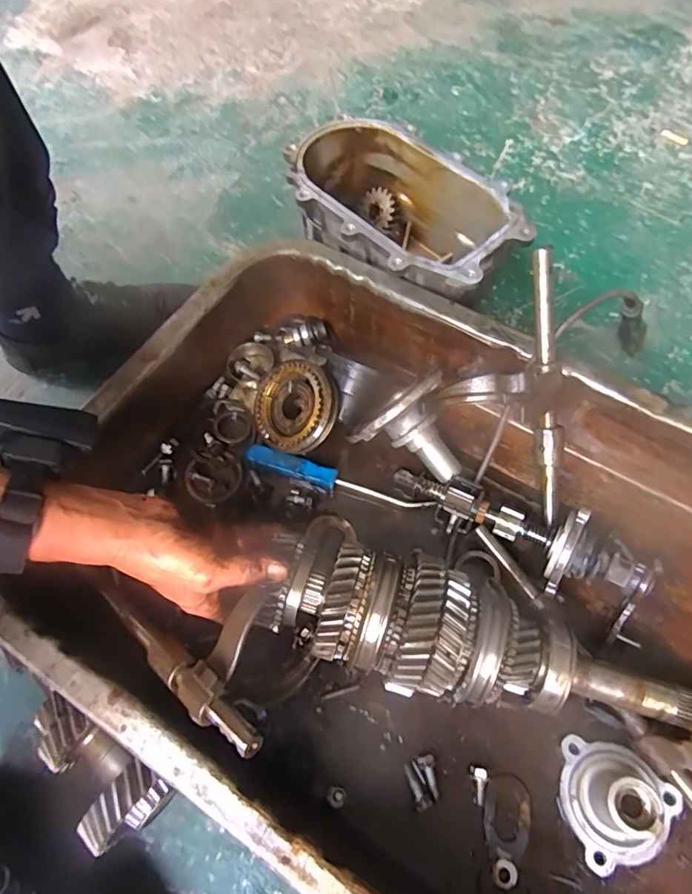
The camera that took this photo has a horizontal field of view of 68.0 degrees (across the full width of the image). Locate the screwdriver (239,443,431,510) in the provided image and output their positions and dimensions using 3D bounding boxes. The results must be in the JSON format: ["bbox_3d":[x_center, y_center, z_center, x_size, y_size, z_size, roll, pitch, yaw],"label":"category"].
[{"bbox_3d":[-0.010,0.034,0.514,0.189,0.017,0.020,16,66,9],"label":"screwdriver"}]

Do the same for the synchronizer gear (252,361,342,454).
[{"bbox_3d":[-0.050,-0.041,0.520,0.094,0.028,0.091,-7,79,31],"label":"synchronizer gear"}]

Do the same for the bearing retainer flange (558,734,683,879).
[{"bbox_3d":[0.203,0.261,0.366,0.079,0.063,0.081,14,65,8],"label":"bearing retainer flange"}]

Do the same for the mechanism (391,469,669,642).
[{"bbox_3d":[0.159,0.066,0.460,0.243,0.067,0.083,33,69,16],"label":"mechanism"}]

